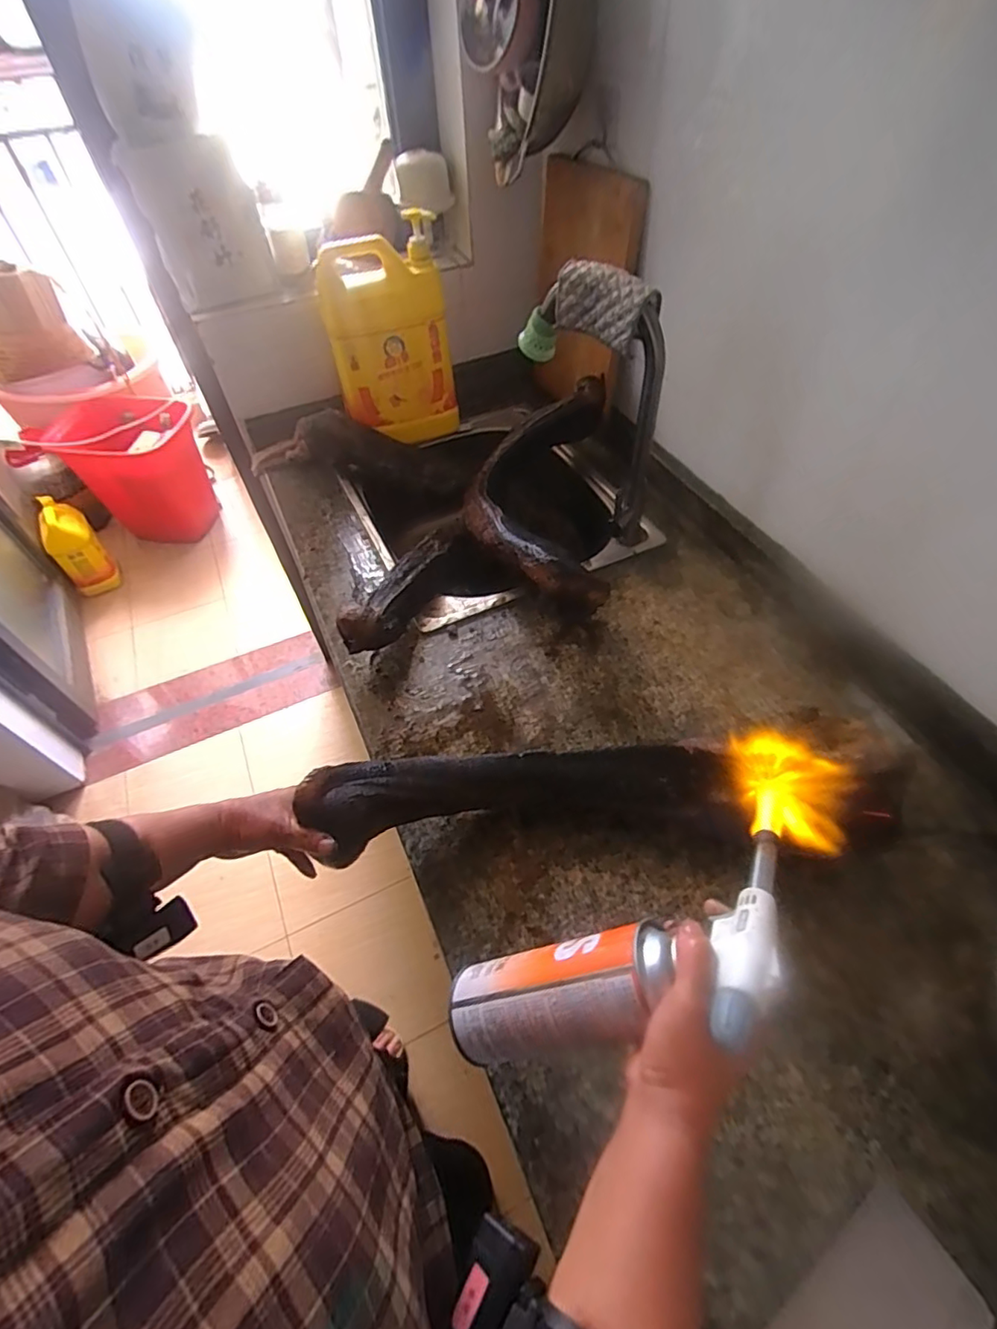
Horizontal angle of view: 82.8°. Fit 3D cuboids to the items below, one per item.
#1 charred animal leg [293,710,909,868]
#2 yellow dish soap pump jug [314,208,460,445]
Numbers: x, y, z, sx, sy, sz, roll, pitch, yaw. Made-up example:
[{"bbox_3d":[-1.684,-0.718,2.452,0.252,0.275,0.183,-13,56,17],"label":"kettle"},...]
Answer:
[{"bbox_3d":[0.089,0.119,0.534,0.506,0.118,0.091,-5,53,3],"label":"charred animal leg"},{"bbox_3d":[-0.179,-0.532,0.930,0.192,0.265,0.142,-10,51,-7],"label":"yellow dish soap pump jug"}]

